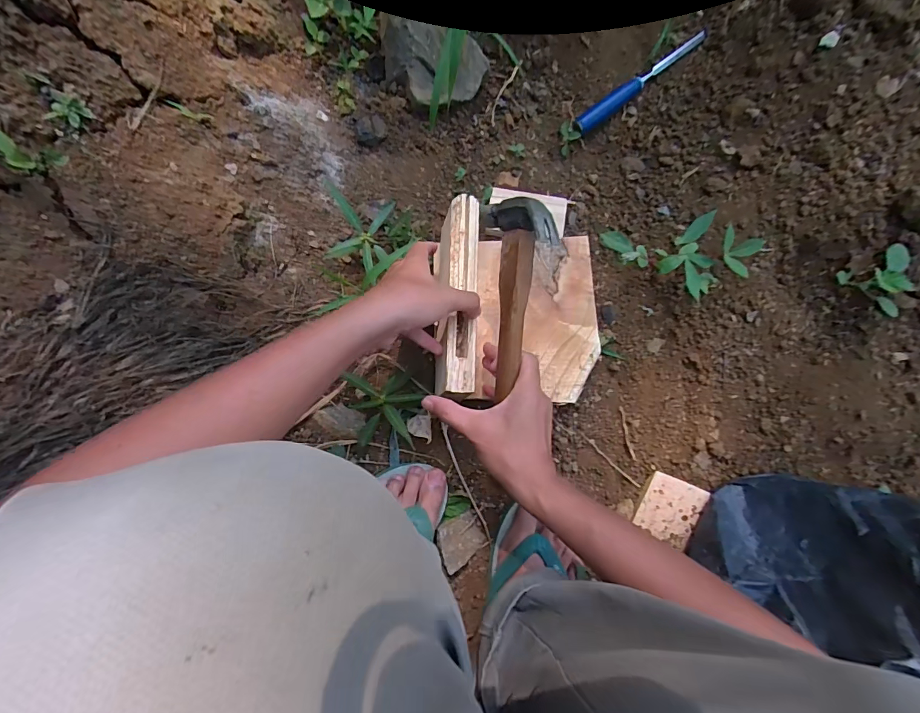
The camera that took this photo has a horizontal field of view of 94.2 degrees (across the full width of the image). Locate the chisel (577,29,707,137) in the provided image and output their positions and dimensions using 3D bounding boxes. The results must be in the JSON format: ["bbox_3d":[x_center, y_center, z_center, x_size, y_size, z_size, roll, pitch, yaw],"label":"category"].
[{"bbox_3d":[0.250,-0.383,0.595,0.225,0.023,0.023,-38,90,-2],"label":"chisel"}]

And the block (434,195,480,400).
[{"bbox_3d":[-0.001,-0.066,0.471,0.045,0.055,0.217,2,80,-1],"label":"block"}]

